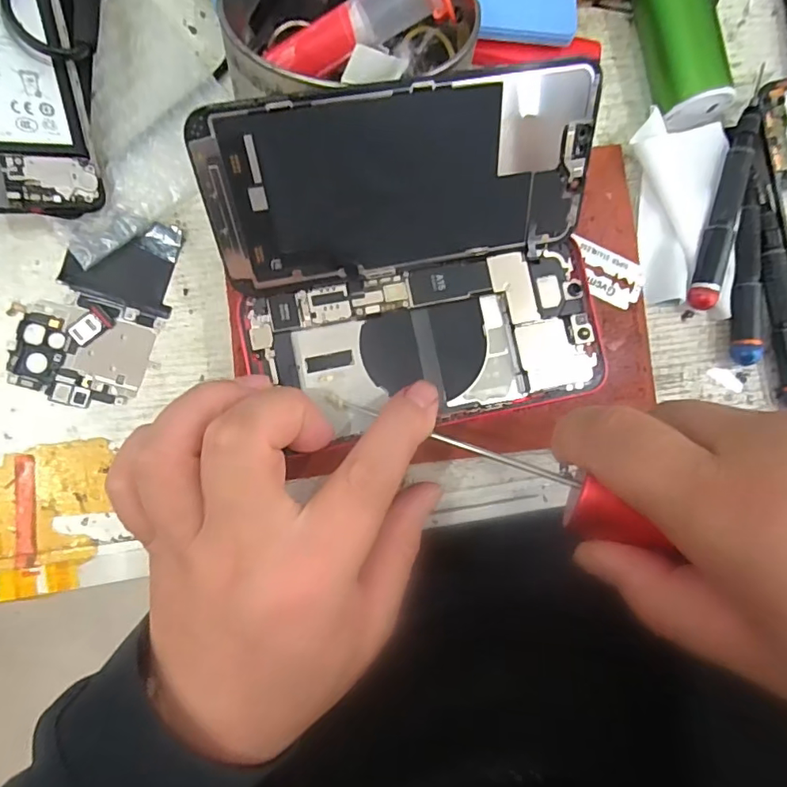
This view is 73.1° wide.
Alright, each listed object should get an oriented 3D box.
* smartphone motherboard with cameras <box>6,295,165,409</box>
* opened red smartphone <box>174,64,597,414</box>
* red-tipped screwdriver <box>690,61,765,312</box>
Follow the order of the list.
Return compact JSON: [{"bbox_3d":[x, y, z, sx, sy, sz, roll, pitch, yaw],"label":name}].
[{"bbox_3d":[-0.140,-0.019,0.239,0.059,0.004,0.047,13,84,-6],"label":"smartphone motherboard with cameras"},{"bbox_3d":[0.009,-0.050,0.205,0.142,0.027,0.119,-10,118,-5],"label":"opened red smartphone"},{"bbox_3d":[0.172,-0.103,0.271,0.012,0.011,0.123,17,84,-5],"label":"red-tipped screwdriver"}]

